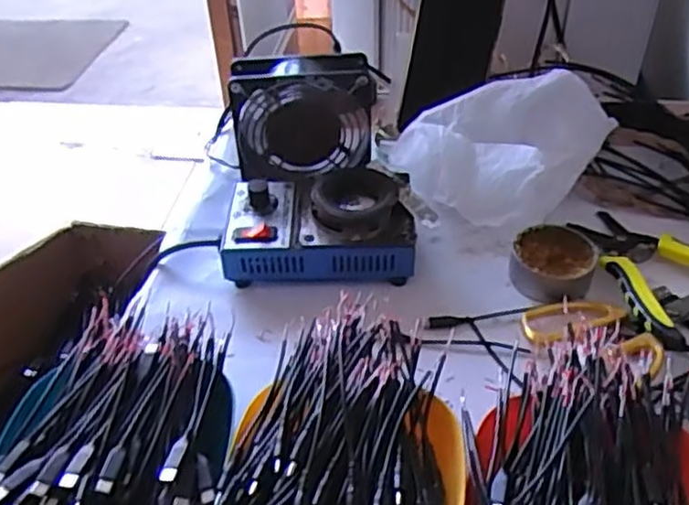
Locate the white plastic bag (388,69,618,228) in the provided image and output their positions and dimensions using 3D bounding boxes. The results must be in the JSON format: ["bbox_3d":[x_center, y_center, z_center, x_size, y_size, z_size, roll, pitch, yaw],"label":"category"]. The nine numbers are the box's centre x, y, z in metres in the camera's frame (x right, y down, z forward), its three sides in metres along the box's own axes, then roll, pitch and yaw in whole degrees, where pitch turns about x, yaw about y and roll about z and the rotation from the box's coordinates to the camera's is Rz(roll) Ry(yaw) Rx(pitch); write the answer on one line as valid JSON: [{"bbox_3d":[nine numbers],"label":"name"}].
[{"bbox_3d":[0.131,-0.099,0.616,0.129,0.093,0.145,-29,49,-26],"label":"white plastic bag"}]

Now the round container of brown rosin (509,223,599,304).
[{"bbox_3d":[0.164,0.006,0.551,0.062,0.023,0.065,-1,42,1],"label":"round container of brown rosin"}]

